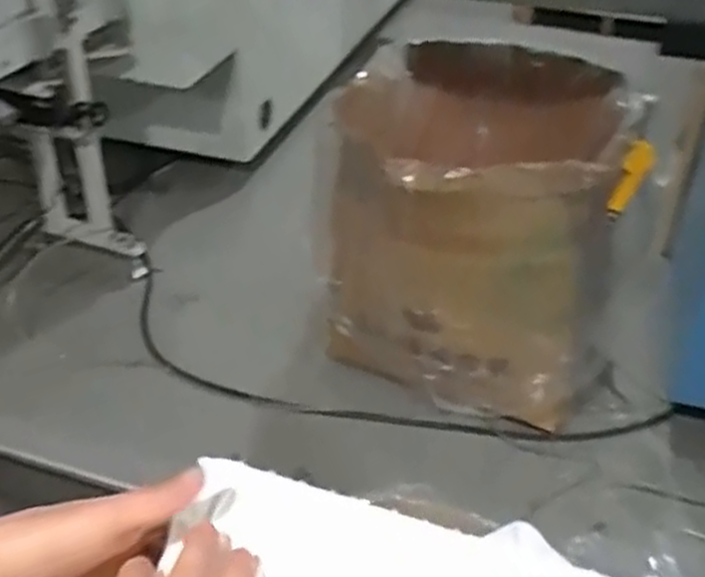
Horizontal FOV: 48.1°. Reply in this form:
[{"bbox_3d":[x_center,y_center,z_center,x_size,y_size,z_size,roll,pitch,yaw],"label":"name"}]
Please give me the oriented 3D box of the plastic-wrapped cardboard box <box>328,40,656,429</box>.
[{"bbox_3d":[0.275,-0.138,1.821,0.611,0.584,0.718,11,39,12],"label":"plastic-wrapped cardboard box"}]

